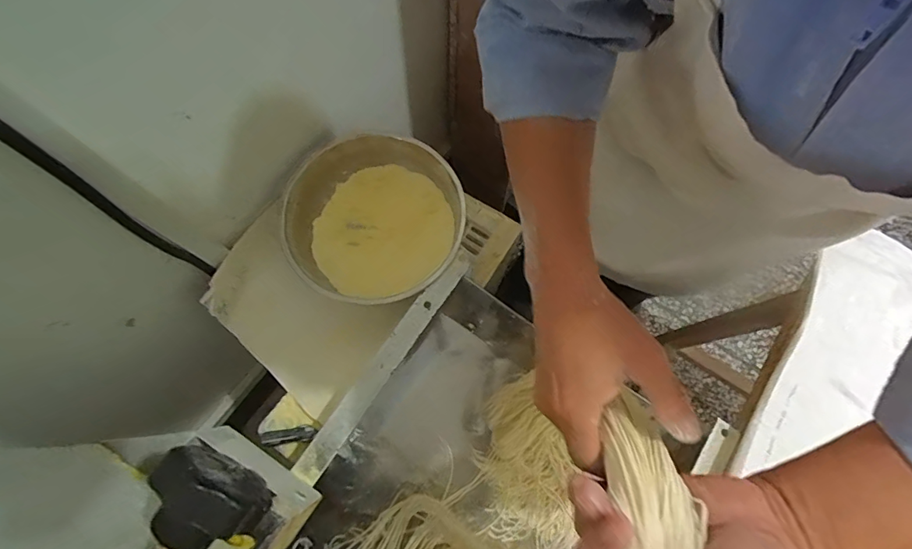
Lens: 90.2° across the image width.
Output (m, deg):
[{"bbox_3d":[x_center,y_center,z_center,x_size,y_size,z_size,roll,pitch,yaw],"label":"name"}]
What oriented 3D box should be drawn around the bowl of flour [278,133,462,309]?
[{"bbox_3d":[-0.113,-0.070,0.656,0.237,0.096,0.211,14,74,3],"label":"bowl of flour"}]

